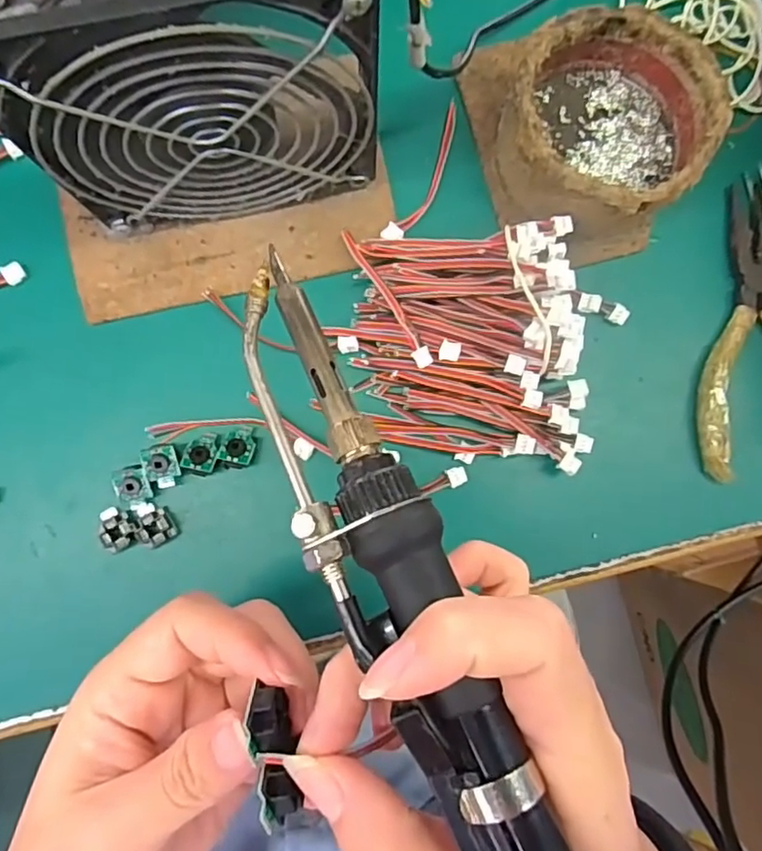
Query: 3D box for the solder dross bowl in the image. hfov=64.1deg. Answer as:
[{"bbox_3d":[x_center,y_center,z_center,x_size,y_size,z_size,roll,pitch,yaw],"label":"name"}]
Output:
[{"bbox_3d":[0.096,-0.126,0.255,0.080,0.039,0.082,0,87,-1],"label":"solder dross bowl"}]

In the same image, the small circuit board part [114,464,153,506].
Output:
[{"bbox_3d":[-0.105,0.026,0.259,0.013,0.008,0.015,-17,80,-1],"label":"small circuit board part"}]

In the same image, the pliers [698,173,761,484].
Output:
[{"bbox_3d":[0.176,-0.041,0.271,0.060,0.013,0.133,8,81,4],"label":"pliers"}]

